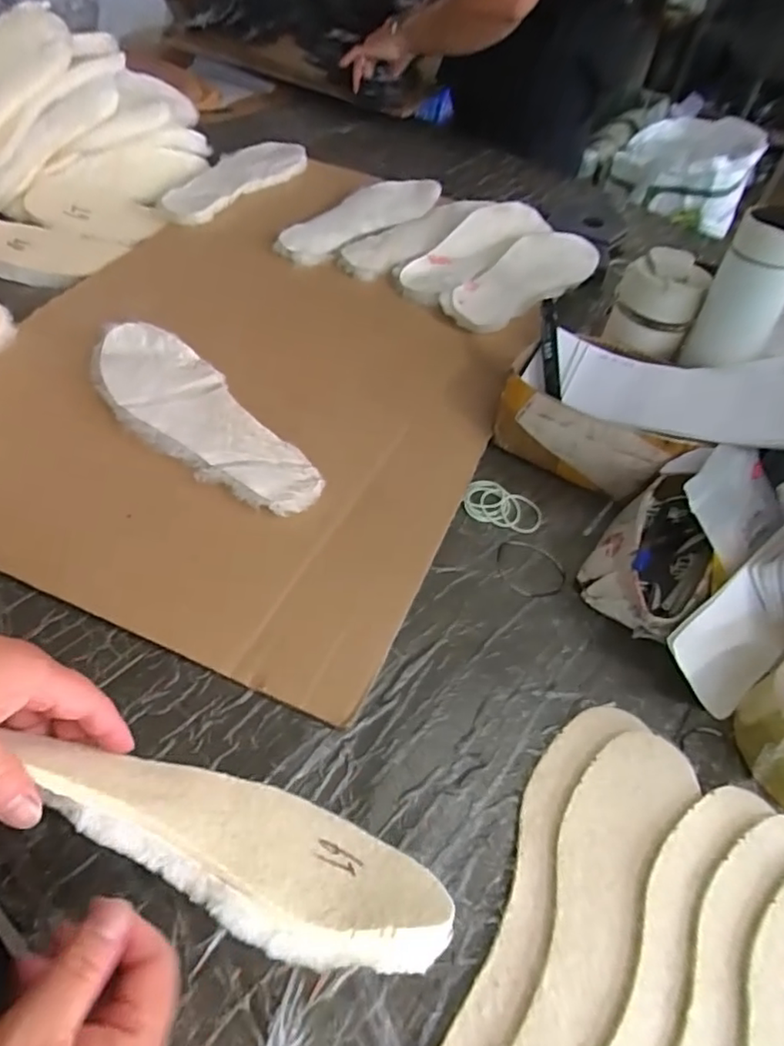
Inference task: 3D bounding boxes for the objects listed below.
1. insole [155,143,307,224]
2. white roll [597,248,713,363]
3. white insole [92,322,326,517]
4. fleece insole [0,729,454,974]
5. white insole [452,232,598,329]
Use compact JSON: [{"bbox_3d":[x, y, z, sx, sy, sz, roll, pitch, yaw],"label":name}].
[{"bbox_3d":[-0.229,-0.492,0.874,0.091,0.023,0.255,29,53,17],"label":"insole"},{"bbox_3d":[0.268,-0.226,0.624,0.076,0.083,0.073,16,51,7],"label":"white roll"},{"bbox_3d":[-0.183,-0.100,0.567,0.282,0.011,0.099,37,61,18],"label":"white insole"},{"bbox_3d":[-0.077,0.168,0.328,0.223,0.099,0.026,25,94,-4],"label":"fleece insole"},{"bbox_3d":[0.175,-0.321,0.784,0.094,0.013,0.259,44,61,13],"label":"white insole"}]

